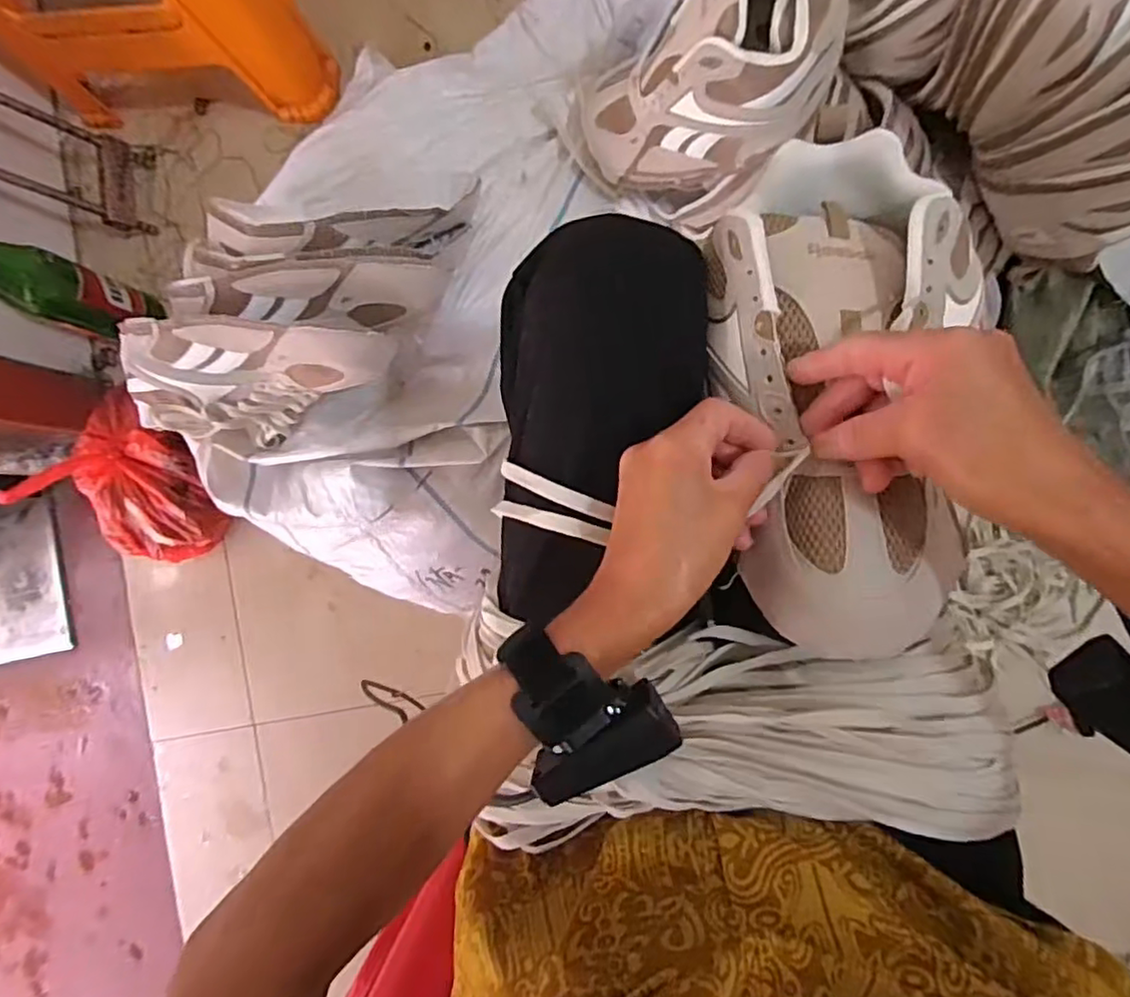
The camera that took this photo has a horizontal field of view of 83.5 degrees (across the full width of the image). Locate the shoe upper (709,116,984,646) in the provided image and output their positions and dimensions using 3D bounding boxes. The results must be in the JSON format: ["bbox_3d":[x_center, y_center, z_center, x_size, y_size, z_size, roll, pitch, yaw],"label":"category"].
[{"bbox_3d":[0.145,-0.059,0.318,0.130,0.060,0.266,-2,84,9],"label":"shoe upper"}]

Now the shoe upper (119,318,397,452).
[{"bbox_3d":[-0.266,-0.101,0.572,0.225,0.107,0.095,1,88,9],"label":"shoe upper"}]

